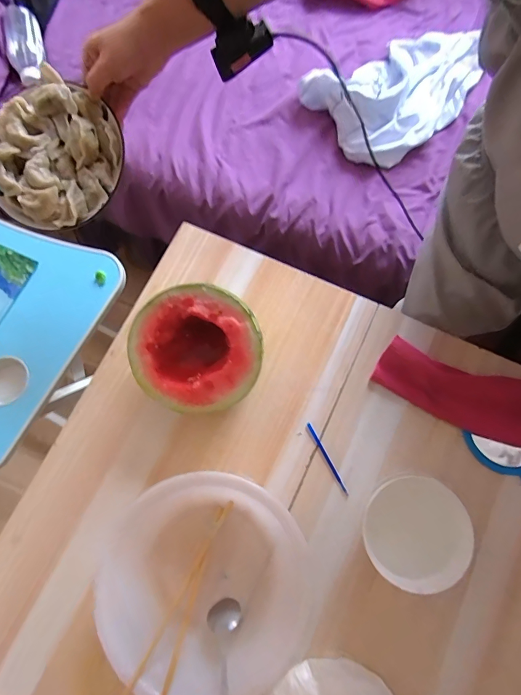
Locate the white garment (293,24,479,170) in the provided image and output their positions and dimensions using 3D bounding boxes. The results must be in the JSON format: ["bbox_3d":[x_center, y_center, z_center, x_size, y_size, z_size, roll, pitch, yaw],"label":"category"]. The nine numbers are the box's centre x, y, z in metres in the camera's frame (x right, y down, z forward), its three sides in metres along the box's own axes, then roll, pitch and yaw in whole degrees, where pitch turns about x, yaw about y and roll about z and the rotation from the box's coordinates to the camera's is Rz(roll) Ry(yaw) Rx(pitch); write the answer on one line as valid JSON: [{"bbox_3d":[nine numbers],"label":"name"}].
[{"bbox_3d":[0.285,-0.514,0.733,0.363,0.069,0.213,-36,77,-8],"label":"white garment"}]

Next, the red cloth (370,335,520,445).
[{"bbox_3d":[0.291,0.066,0.540,0.250,0.023,0.090,20,76,12],"label":"red cloth"}]

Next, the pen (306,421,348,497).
[{"bbox_3d":[0.094,0.156,0.538,0.006,0.004,0.107,-28,76,-5],"label":"pen"}]

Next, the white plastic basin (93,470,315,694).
[{"bbox_3d":[-0.068,0.282,0.467,0.242,0.076,0.235,-1,75,2],"label":"white plastic basin"}]

